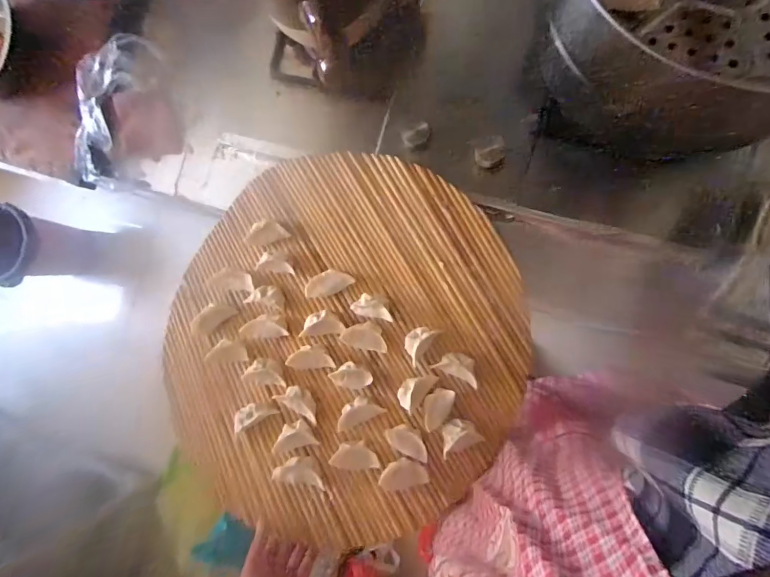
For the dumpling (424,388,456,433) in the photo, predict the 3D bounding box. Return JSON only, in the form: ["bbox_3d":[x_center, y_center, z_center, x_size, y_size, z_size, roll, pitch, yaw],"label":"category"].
[{"bbox_3d":[0.067,0.153,0.514,0.033,0.029,0.053,19,91,9],"label":"dumpling"}]

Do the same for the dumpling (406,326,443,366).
[{"bbox_3d":[0.044,0.069,0.532,0.032,0.026,0.053,38,94,8],"label":"dumpling"}]

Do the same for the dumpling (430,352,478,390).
[{"bbox_3d":[0.098,0.102,0.525,0.059,0.026,0.032,27,92,9],"label":"dumpling"}]

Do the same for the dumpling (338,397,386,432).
[{"bbox_3d":[-0.035,0.160,0.521,0.058,0.021,0.031,-26,85,7],"label":"dumpling"}]

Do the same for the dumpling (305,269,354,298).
[{"bbox_3d":[-0.078,-0.007,0.558,0.068,0.023,0.031,-20,85,8],"label":"dumpling"}]

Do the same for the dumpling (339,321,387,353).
[{"bbox_3d":[-0.026,0.063,0.540,0.059,0.028,0.037,10,90,9],"label":"dumpling"}]

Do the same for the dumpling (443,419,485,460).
[{"bbox_3d":[0.093,0.185,0.507,0.051,0.026,0.038,-21,85,8],"label":"dumpling"}]

